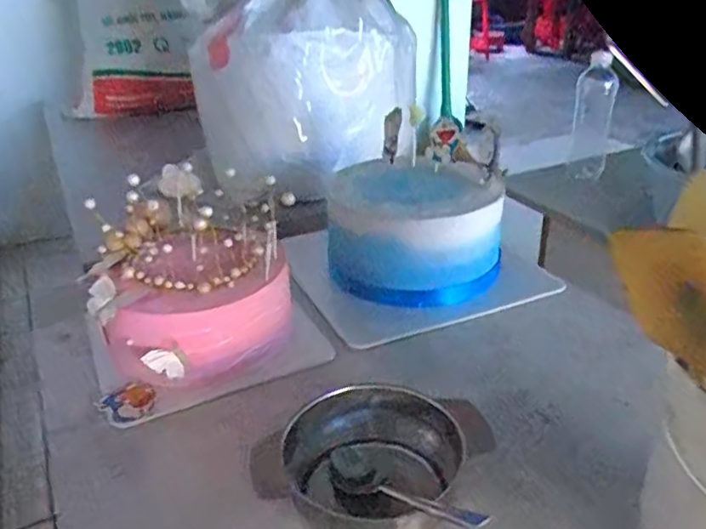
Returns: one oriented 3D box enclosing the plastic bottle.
[{"bbox_3d":[0.422,-0.261,1.097,0.063,0.202,0.070,9,29,20],"label":"plastic bottle"}]

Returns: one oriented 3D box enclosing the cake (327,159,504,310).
[{"bbox_3d":[0.068,-0.039,0.729,0.188,0.109,0.176,-3,27,-2],"label":"cake"}]

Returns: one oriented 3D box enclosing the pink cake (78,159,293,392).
[{"bbox_3d":[-0.157,0.002,0.617,0.187,0.144,0.216,-10,28,-15],"label":"pink cake"}]

